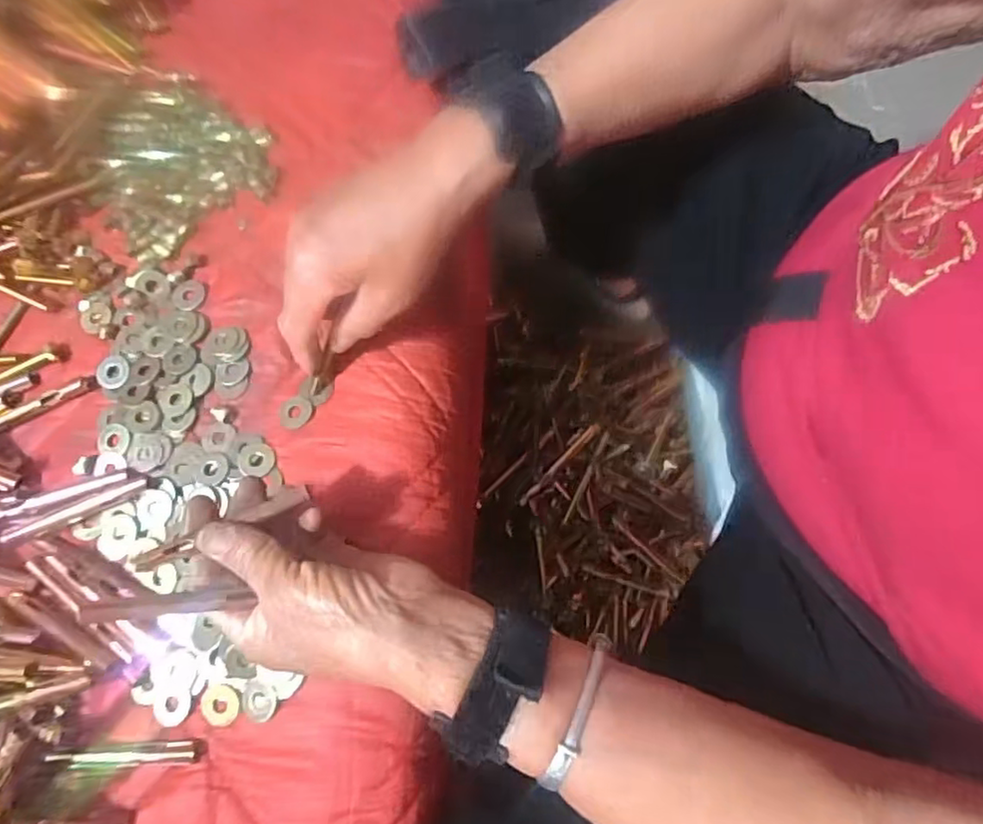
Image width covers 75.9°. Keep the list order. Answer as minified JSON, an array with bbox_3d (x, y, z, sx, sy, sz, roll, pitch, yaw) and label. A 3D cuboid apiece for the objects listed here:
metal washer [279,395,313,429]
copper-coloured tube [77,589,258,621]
[{"bbox_3d":[-0.121,0.000,0.386,0.018,0.004,0.021,21,76,11],"label":"metal washer"},{"bbox_3d":[-0.147,0.087,0.286,0.066,0.007,0.009,1,71,-25],"label":"copper-coloured tube"}]

